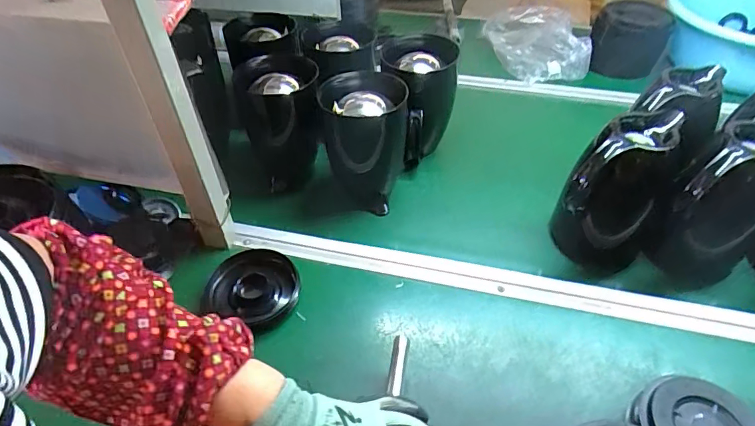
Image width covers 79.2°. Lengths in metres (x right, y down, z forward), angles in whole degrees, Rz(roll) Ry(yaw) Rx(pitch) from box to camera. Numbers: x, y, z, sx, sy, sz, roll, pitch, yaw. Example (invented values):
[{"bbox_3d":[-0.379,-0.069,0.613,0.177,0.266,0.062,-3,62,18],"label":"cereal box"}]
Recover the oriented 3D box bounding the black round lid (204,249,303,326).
[{"bbox_3d":[-0.166,0.099,0.617,0.111,0.033,0.111,0,44,0],"label":"black round lid"}]

